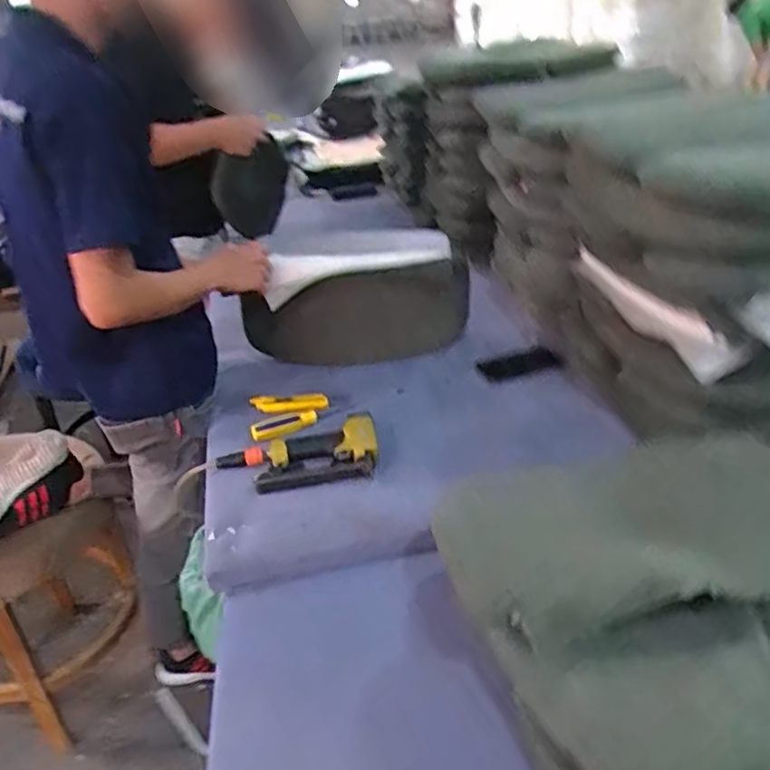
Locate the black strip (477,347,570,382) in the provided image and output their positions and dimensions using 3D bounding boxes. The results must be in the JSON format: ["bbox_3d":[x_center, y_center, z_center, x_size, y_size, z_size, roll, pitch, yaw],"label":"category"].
[{"bbox_3d":[0.254,-0.038,1.256,0.152,0.008,0.065,-13,43,-11],"label":"black strip"}]

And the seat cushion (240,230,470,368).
[{"bbox_3d":[-0.059,-0.169,1.319,0.416,0.228,0.135,-12,31,-12],"label":"seat cushion"}]

